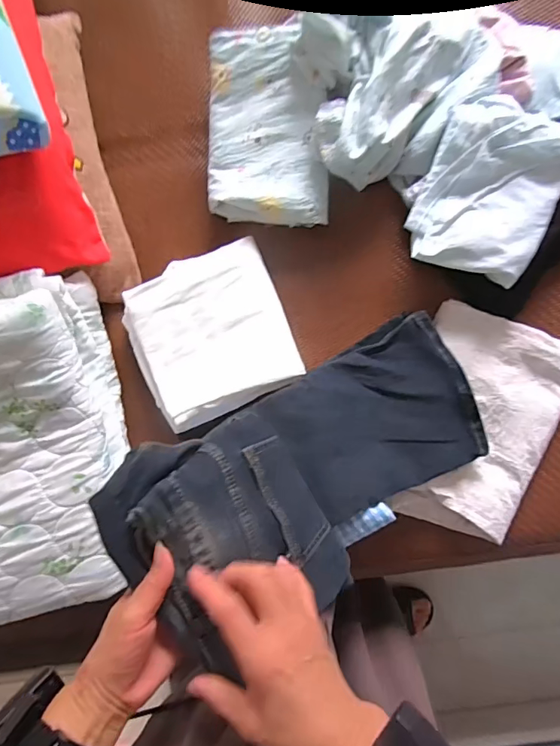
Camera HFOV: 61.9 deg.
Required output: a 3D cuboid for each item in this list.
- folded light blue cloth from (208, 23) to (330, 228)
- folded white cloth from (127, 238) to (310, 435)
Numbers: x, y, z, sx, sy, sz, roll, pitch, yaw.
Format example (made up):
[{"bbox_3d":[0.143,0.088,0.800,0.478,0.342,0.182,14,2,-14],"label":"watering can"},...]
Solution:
[{"bbox_3d":[-0.017,-0.345,0.668,0.169,0.034,0.252,2,99,6],"label":"folded light blue cloth"},{"bbox_3d":[-0.104,-0.059,0.691,0.221,0.055,0.230,-24,87,4],"label":"folded white cloth"}]

